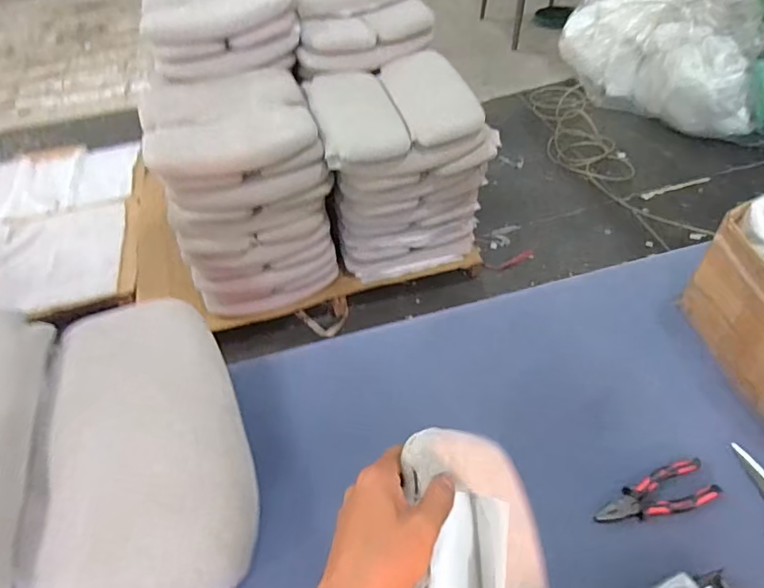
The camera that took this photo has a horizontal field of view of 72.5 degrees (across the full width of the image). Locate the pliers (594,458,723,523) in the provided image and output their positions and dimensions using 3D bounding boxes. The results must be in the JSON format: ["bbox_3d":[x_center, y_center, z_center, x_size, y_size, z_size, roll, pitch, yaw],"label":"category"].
[{"bbox_3d":[0.339,0.250,0.648,0.156,0.016,0.053,-14,50,-6],"label":"pliers"}]

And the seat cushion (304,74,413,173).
[{"bbox_3d":[-0.078,-0.522,1.509,0.229,0.065,0.424,-14,50,-6],"label":"seat cushion"}]

